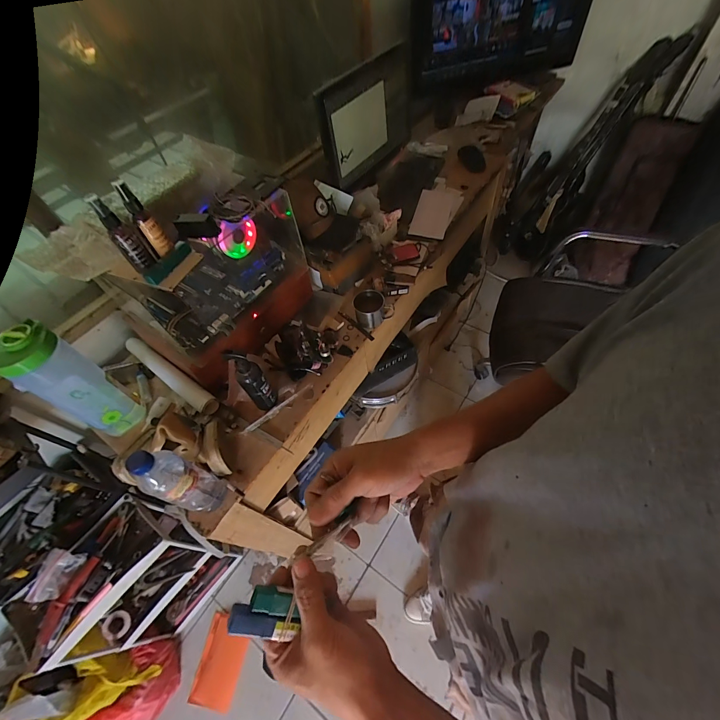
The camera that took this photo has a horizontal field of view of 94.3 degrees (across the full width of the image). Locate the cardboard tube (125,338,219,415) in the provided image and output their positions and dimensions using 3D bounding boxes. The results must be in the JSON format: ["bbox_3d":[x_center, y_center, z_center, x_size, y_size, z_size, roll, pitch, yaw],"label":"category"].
[{"bbox_3d":[-0.451,0.032,0.781,0.331,0.040,0.044,29,63,22],"label":"cardboard tube"}]

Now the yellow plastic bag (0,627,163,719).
[{"bbox_3d":[-0.757,0.863,0.874,0.288,0.225,0.171,-33,60,-16],"label":"yellow plastic bag"}]

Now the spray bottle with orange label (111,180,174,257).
[{"bbox_3d":[-0.321,-0.211,0.499,0.028,0.103,0.025,-35,60,-17],"label":"spray bottle with orange label"}]

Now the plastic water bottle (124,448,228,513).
[{"bbox_3d":[-0.294,0.200,0.551,0.058,0.220,0.065,23,61,19],"label":"plastic water bottle"}]

